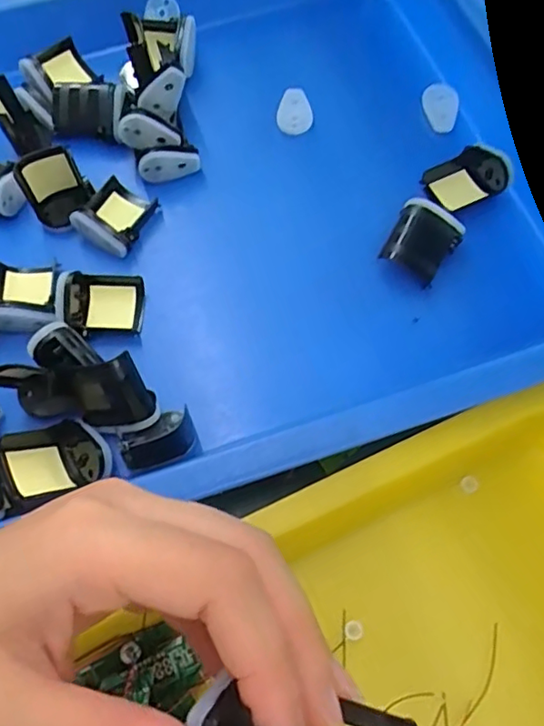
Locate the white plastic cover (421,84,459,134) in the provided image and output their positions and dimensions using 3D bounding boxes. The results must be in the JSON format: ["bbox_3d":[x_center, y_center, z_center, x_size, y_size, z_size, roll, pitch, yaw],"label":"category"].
[{"bbox_3d":[0.105,-0.160,0.361,0.022,0.006,0.034,12,68,5],"label":"white plastic cover"}]

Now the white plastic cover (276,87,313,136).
[{"bbox_3d":[0.015,-0.158,0.361,0.022,0.010,0.031,3,68,1],"label":"white plastic cover"}]

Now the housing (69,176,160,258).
[{"bbox_3d":[-0.089,-0.086,0.327,0.034,0.021,0.041,25,70,10],"label":"housing"}]

